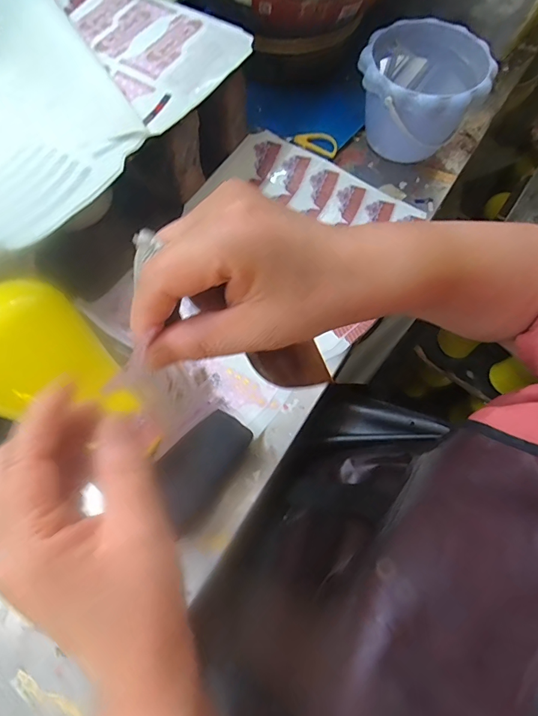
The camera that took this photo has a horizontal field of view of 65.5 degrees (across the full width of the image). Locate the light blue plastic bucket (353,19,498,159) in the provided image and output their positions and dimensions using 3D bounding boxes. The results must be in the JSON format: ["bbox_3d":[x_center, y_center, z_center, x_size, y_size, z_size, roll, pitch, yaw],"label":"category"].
[{"bbox_3d":[0.190,-0.339,0.552,0.156,0.117,0.156,1,68,-3],"label":"light blue plastic bucket"}]

